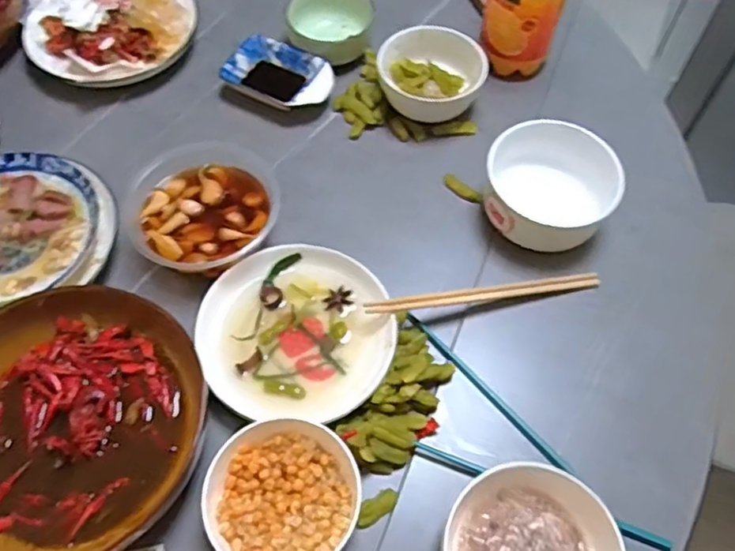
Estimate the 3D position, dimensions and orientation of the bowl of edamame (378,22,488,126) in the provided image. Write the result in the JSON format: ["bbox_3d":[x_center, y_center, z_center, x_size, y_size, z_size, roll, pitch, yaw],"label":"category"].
[{"bbox_3d":[0.072,-0.234,0.731,0.114,0.059,0.110,1,61,-2],"label":"bowl of edamame"}]

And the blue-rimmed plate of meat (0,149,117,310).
[{"bbox_3d":[-0.351,-0.049,0.616,0.187,0.028,0.178,1,61,-2],"label":"blue-rimmed plate of meat"}]

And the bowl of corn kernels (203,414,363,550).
[{"bbox_3d":[-0.063,0.175,0.496,0.112,0.053,0.115,1,61,-2],"label":"bowl of corn kernels"}]

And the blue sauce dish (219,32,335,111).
[{"bbox_3d":[-0.099,-0.235,0.745,0.125,0.029,0.078,28,63,12],"label":"blue sauce dish"}]

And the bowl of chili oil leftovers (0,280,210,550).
[{"bbox_3d":[-0.247,0.122,0.518,0.213,0.046,0.230,1,61,-2],"label":"bowl of chili oil leftovers"}]

